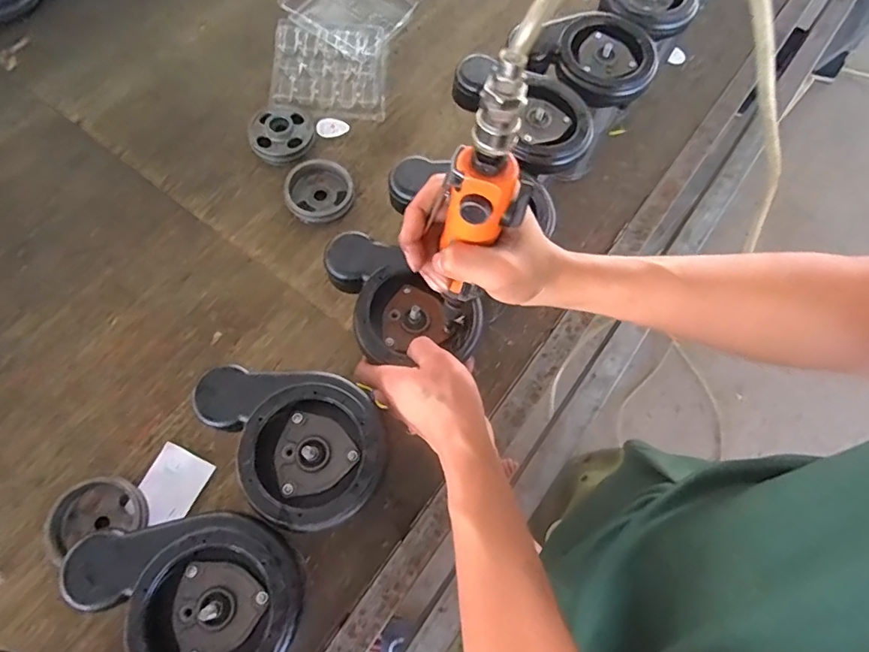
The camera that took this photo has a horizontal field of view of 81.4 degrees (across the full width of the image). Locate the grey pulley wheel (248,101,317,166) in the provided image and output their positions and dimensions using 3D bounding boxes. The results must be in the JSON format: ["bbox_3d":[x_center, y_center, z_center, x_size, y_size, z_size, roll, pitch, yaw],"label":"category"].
[{"bbox_3d":[-0.218,-0.272,0.720,0.088,0.036,0.094,1,68,-3],"label":"grey pulley wheel"}]

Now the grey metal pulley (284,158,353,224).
[{"bbox_3d":[-0.154,-0.179,0.682,0.080,0.039,0.092,35,71,10],"label":"grey metal pulley"}]

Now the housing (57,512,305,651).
[{"bbox_3d":[-0.181,0.202,0.368,0.165,0.034,0.122,-2,69,-4],"label":"housing"}]

